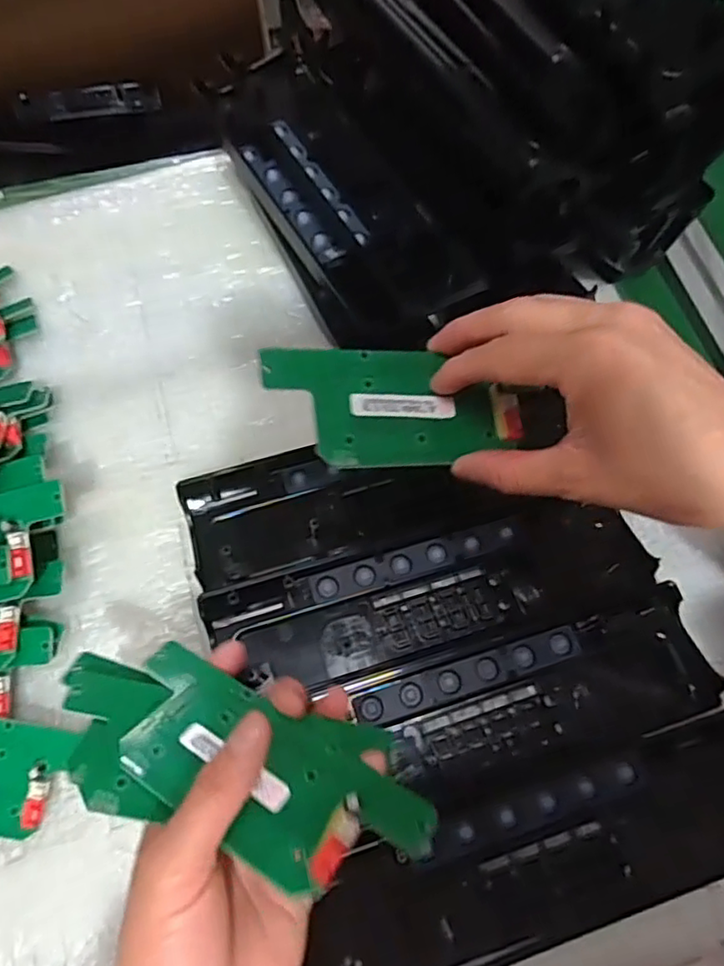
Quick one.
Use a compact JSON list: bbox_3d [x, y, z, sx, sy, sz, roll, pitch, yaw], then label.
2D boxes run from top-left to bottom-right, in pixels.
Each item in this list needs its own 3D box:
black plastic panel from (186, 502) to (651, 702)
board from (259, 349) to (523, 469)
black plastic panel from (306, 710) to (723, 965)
[{"bbox_3d":[0.040,0.062,0.349,0.239,0.014,0.075,-17,68,-8],"label":"black plastic panel"},{"bbox_3d":[0.016,-0.034,0.280,0.114,0.005,0.053,-2,79,-15],"label":"board"},{"bbox_3d":[0.092,0.182,0.305,0.243,0.013,0.069,-16,68,-8],"label":"black plastic panel"}]

